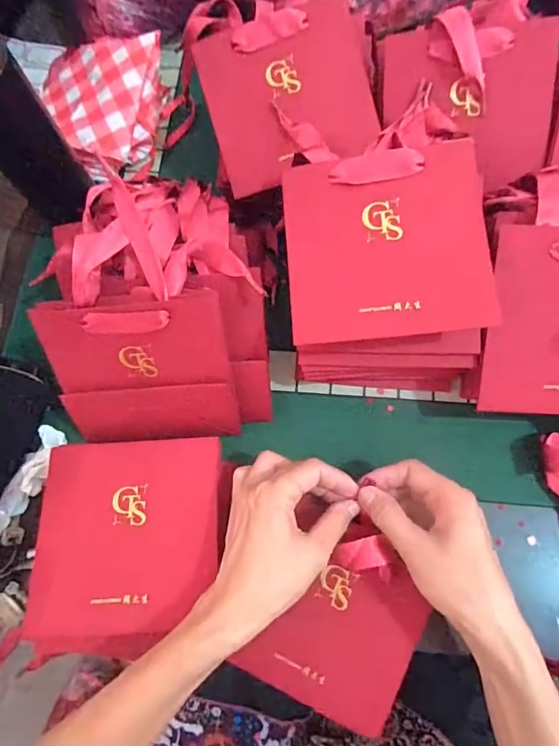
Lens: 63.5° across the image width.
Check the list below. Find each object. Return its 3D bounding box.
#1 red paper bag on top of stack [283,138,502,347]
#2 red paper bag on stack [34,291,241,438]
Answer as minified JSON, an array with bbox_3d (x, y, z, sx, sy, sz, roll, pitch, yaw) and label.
[{"bbox_3d":[0.076,-0.094,0.325,0.138,0.007,0.137,-6,81,7],"label":"red paper bag on top of stack"},{"bbox_3d":[-0.108,0.002,0.365,0.134,0.128,0.010,-6,33,-2],"label":"red paper bag on stack"}]

